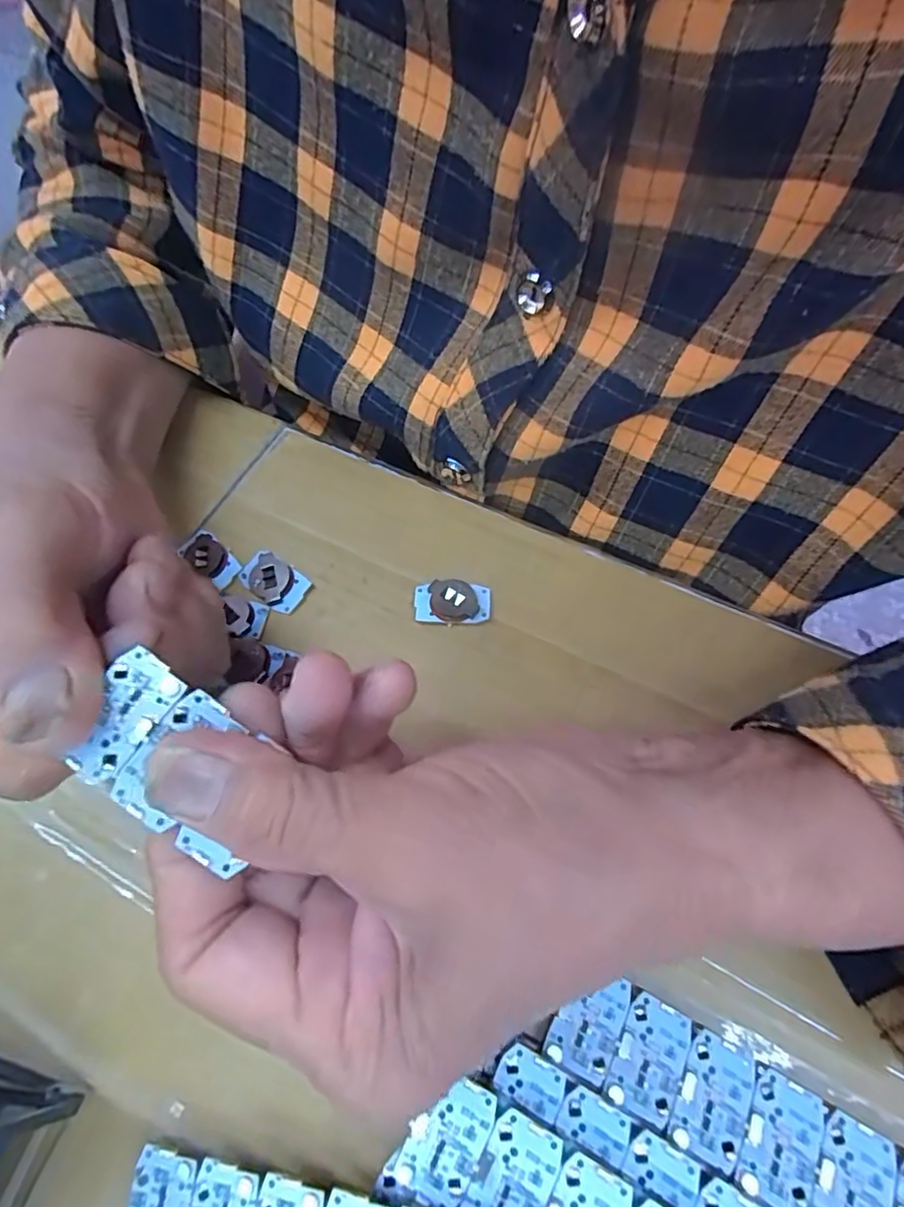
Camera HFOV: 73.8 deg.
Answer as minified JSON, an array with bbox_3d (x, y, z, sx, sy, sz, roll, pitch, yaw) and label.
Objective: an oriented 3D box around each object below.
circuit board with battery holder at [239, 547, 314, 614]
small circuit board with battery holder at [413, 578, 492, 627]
[{"bbox_3d":[-0.073,-0.010,0.244,0.028,0.005,0.018,33,69,18],"label":"circuit board with battery holder"},{"bbox_3d":[0.000,0.000,0.238,0.030,0.008,0.017,2,63,4],"label":"small circuit board with battery holder"}]

